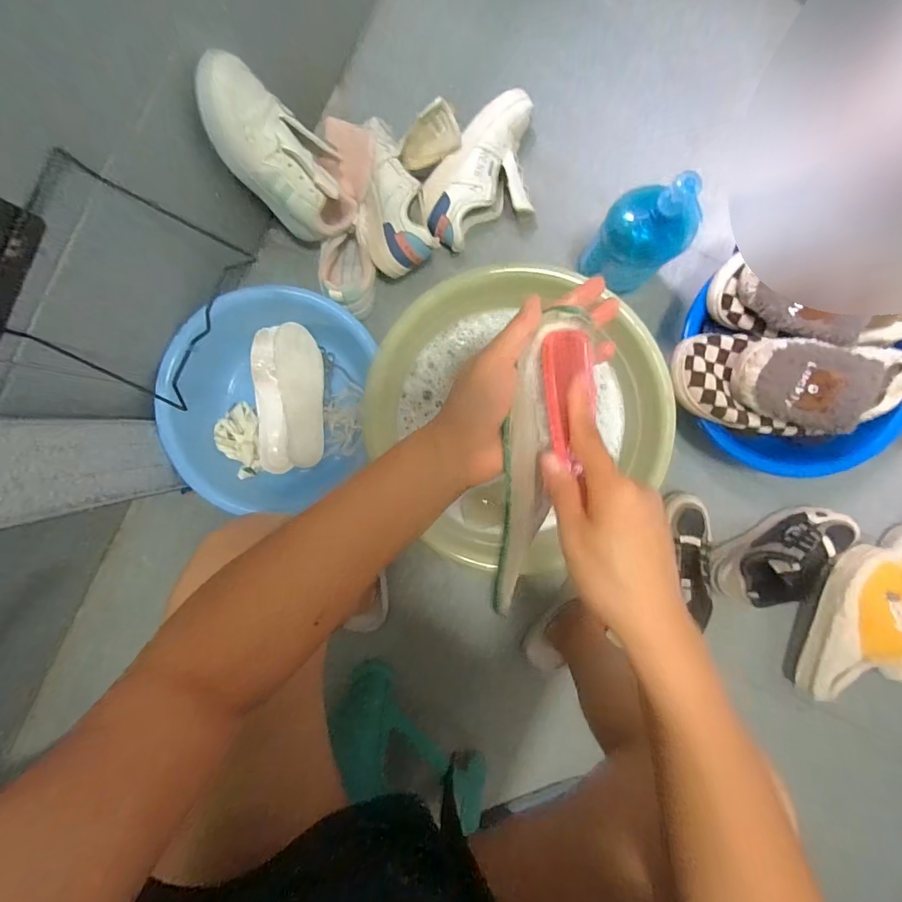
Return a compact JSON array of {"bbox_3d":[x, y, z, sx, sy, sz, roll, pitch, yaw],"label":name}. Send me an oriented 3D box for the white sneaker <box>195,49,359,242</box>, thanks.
[{"bbox_3d":[-0.207,-0.370,0.568,0.080,0.229,0.112,38,91,29],"label":"white sneaker"}]

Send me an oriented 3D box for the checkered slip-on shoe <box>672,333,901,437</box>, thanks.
[{"bbox_3d":[0.466,-0.085,0.589,0.319,0.079,0.125,7,91,-1],"label":"checkered slip-on shoe"}]

